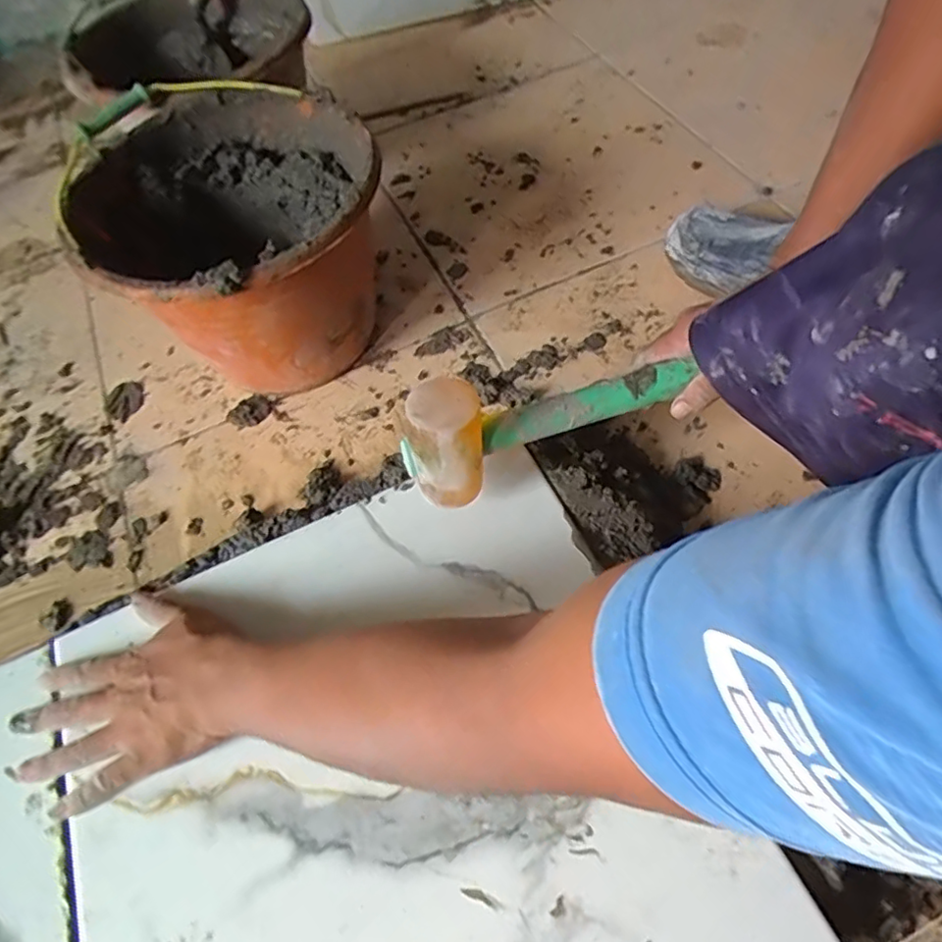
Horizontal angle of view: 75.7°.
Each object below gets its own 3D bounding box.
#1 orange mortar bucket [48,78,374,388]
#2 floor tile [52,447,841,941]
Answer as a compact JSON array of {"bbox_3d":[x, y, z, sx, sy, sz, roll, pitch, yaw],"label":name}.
[{"bbox_3d":[-0.220,-0.224,0.612,0.248,0.203,0.311,-22,60,-7],"label":"orange mortar bucket"},{"bbox_3d":[-0.059,0.195,0.391,0.387,0.013,0.395,-24,59,-8],"label":"floor tile"}]

